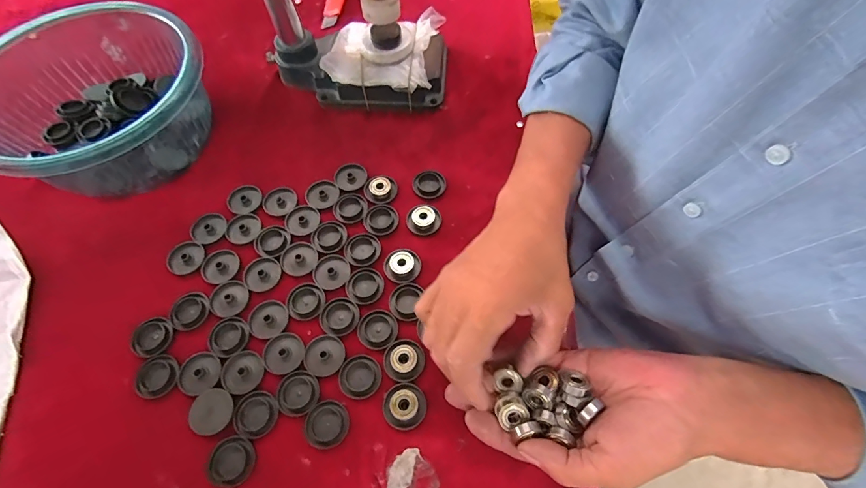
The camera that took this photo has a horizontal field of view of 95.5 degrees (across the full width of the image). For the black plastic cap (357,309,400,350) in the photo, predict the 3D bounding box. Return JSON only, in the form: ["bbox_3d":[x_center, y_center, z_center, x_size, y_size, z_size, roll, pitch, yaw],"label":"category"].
[{"bbox_3d":[-0.046,0.072,0.333,0.033,0.004,0.033,0,63,0],"label":"black plastic cap"}]

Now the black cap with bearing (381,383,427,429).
[{"bbox_3d":[-0.022,0.125,0.304,0.032,0.013,0.033,-27,66,-13],"label":"black cap with bearing"}]

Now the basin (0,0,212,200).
[{"bbox_3d":[-0.323,-0.135,0.393,0.199,0.089,0.201,0,63,0],"label":"basin"}]

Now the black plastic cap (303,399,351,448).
[{"bbox_3d":[-0.081,0.137,0.300,0.031,0.009,0.033,0,63,0],"label":"black plastic cap"}]

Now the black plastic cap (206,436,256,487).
[{"bbox_3d":[-0.148,0.161,0.290,0.033,0.006,0.032,0,63,0],"label":"black plastic cap"}]

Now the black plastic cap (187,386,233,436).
[{"bbox_3d":[-0.171,0.129,0.303,0.033,0.004,0.032,0,63,0],"label":"black plastic cap"}]

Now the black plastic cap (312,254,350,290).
[{"bbox_3d":[-0.093,0.024,0.357,0.033,0.004,0.032,0,63,0],"label":"black plastic cap"}]

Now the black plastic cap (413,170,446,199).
[{"bbox_3d":[-0.004,-0.061,0.400,0.033,0.005,0.031,0,63,0],"label":"black plastic cap"}]

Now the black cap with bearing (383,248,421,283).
[{"bbox_3d":[-0.028,0.018,0.358,0.033,0.008,0.033,0,63,0],"label":"black cap with bearing"}]

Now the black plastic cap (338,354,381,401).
[{"bbox_3d":[-0.059,0.106,0.316,0.032,0.004,0.033,0,63,0],"label":"black plastic cap"}]

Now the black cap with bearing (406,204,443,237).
[{"bbox_3d":[-0.009,-0.025,0.380,0.033,0.010,0.033,0,63,0],"label":"black cap with bearing"}]

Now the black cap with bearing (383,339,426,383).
[{"bbox_3d":[-0.023,0.094,0.319,0.033,0.011,0.032,0,63,0],"label":"black cap with bearing"}]

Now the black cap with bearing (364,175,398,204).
[{"bbox_3d":[-0.052,-0.055,0.396,0.032,0.008,0.031,0,63,0],"label":"black cap with bearing"}]

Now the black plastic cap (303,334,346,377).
[{"bbox_3d":[-0.090,0.092,0.325,0.033,0.005,0.032,0,63,0],"label":"black plastic cap"}]

